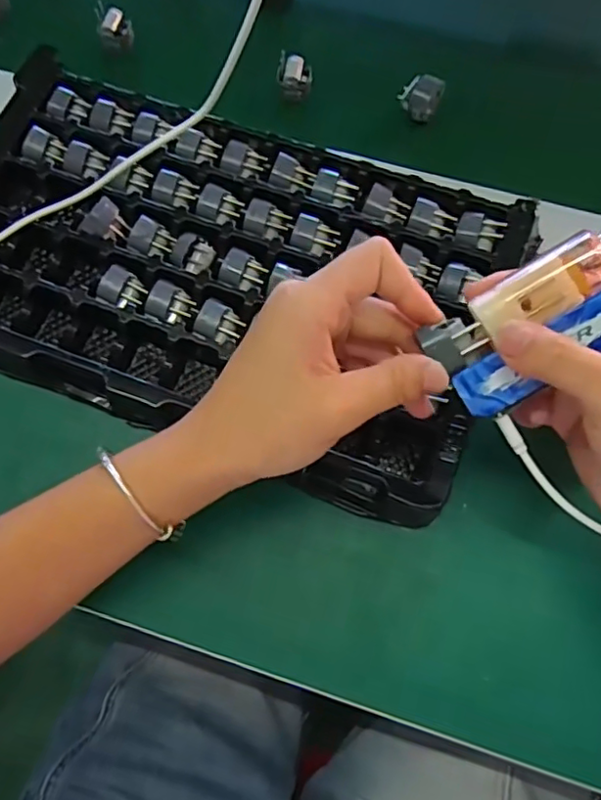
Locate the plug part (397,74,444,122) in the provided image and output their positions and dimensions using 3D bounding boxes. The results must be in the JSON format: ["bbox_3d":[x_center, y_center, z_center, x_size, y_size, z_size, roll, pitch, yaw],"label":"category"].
[{"bbox_3d":[0.087,-0.222,0.442,0.030,0.019,0.024,15,73,6],"label":"plug part"}]

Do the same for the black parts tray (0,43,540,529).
[{"bbox_3d":[-0.057,-0.085,0.383,0.357,0.032,0.218,21,73,7],"label":"black parts tray"}]

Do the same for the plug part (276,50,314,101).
[{"bbox_3d":[-0.004,-0.242,0.453,0.025,0.018,0.031,9,72,4],"label":"plug part"}]

